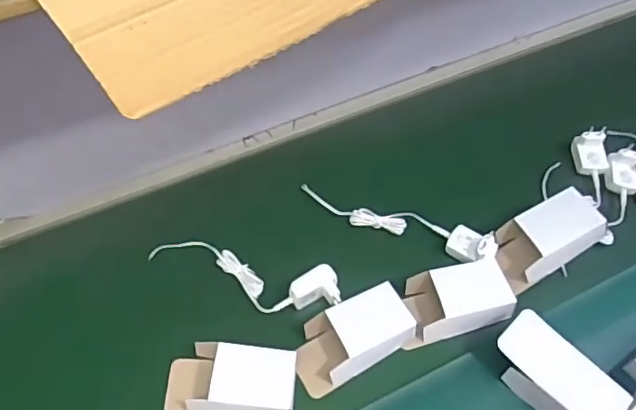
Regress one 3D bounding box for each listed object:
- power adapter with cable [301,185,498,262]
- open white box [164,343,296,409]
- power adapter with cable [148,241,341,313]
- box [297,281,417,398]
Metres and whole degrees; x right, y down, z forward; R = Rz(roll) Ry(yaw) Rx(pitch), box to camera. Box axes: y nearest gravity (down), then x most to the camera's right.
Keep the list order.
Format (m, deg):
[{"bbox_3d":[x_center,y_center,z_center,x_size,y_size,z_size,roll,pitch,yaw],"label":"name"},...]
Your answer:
[{"bbox_3d":[0.104,0.017,0.762,0.267,0.051,0.043,20,59,12],"label":"power adapter with cable"},{"bbox_3d":[-0.098,0.199,0.637,0.144,0.040,0.075,5,57,2],"label":"open white box"},{"bbox_3d":[-0.096,0.089,0.713,0.248,0.028,0.066,12,57,7],"label":"power adapter with cable"},{"bbox_3d":[0.039,0.154,0.667,0.138,0.044,0.074,-25,60,-16],"label":"box"}]

